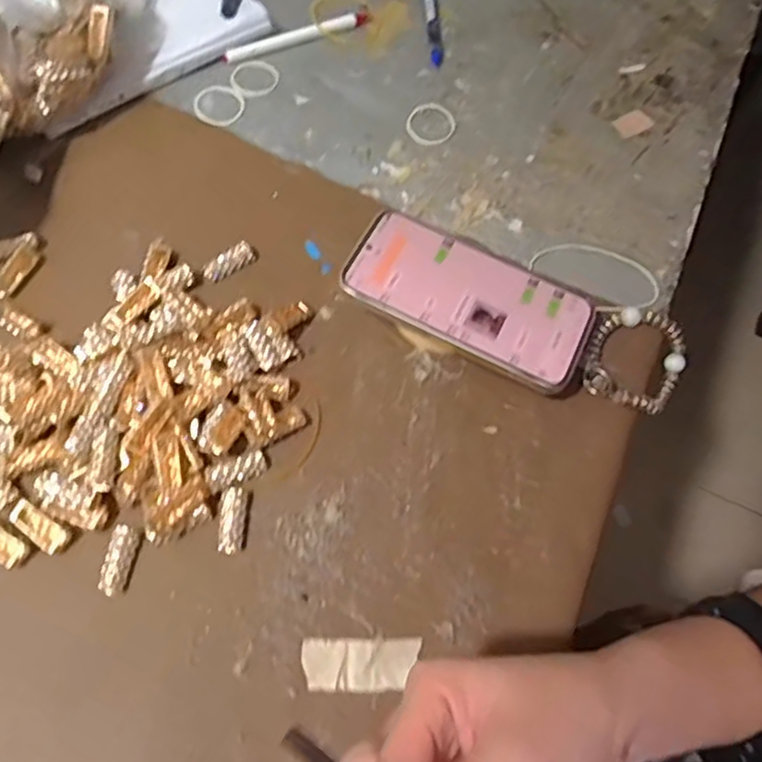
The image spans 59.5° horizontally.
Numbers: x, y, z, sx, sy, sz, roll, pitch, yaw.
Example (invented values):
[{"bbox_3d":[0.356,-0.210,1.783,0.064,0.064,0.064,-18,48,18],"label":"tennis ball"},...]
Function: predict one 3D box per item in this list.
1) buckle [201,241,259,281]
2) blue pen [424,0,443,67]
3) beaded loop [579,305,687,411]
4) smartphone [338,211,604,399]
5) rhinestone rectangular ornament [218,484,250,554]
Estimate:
[{"bbox_3d":[-0.106,-0.084,0.467,0.040,0.008,0.014,-33,69,-19],"label":"buckle"},{"bbox_3d":[0.046,-0.325,0.602,0.012,0.014,0.111,-1,63,-4],"label":"blue pen"},{"bbox_3d":[0.175,-0.012,0.454,0.078,0.023,0.078,36,64,-11],"label":"beaded loop"},{"bbox_3d":[0.057,-0.056,0.427,0.156,0.012,0.080,26,64,9],"label":"smartphone"},{"bbox_3d":[-0.086,0.080,0.386,0.016,0.004,0.039,1,63,-3],"label":"rhinestone rectangular ornament"}]

